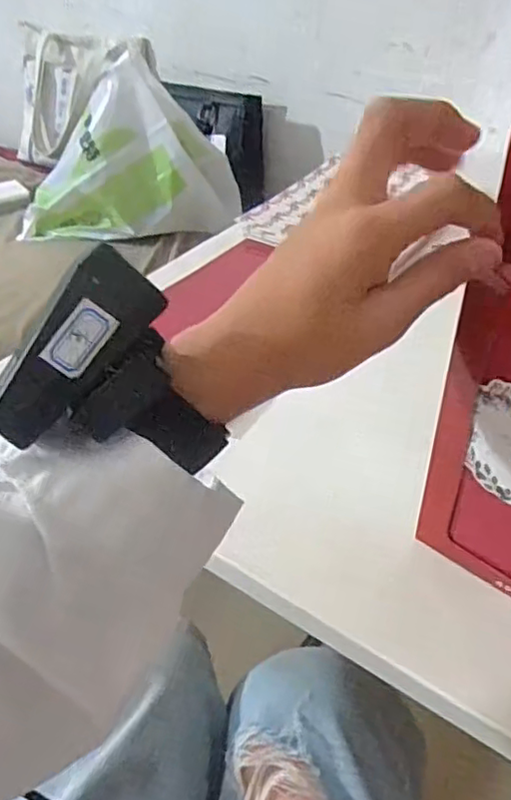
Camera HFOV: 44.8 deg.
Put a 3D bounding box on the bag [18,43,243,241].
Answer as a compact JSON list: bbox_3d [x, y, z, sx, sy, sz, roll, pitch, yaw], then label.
[{"bbox_3d":[-0.196,-0.339,0.877,0.305,0.221,0.098,-5,38,-7],"label":"bag"}]

